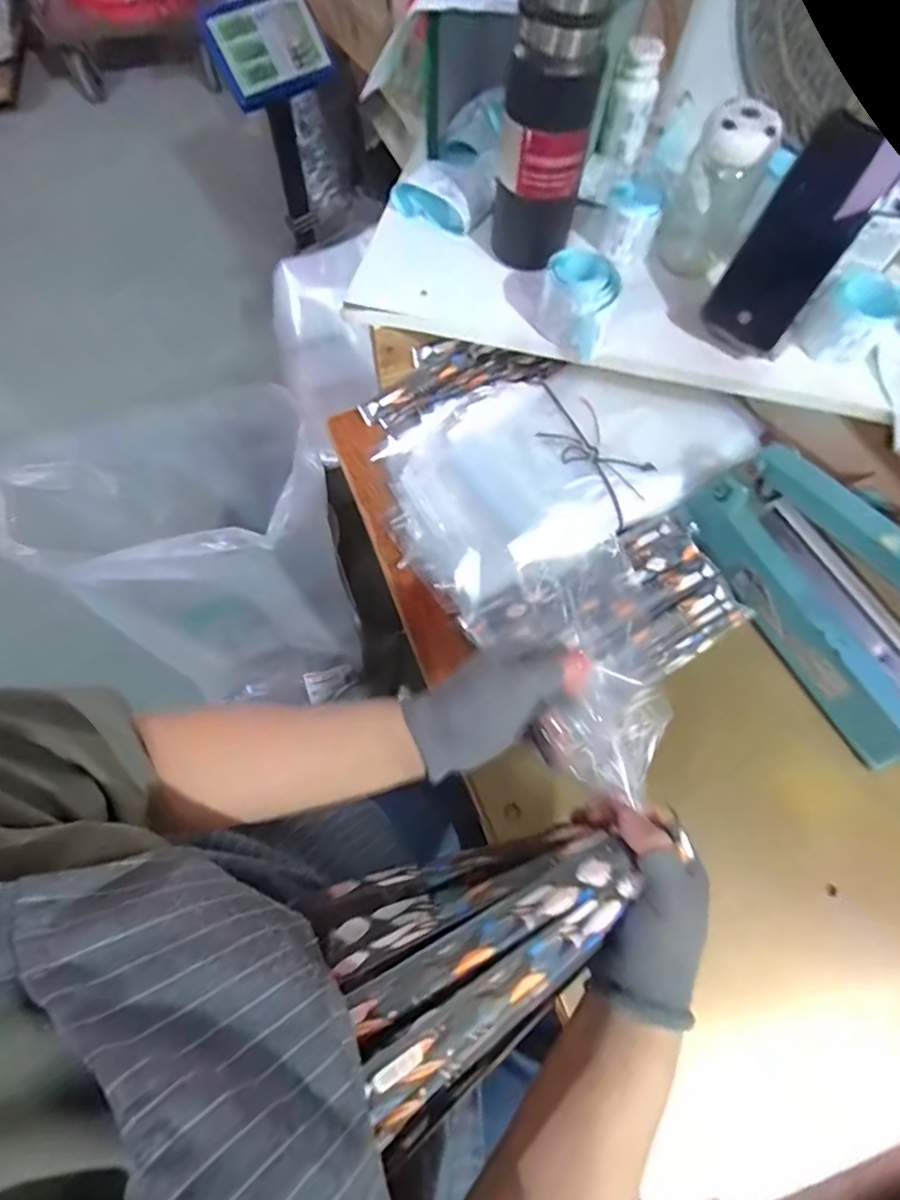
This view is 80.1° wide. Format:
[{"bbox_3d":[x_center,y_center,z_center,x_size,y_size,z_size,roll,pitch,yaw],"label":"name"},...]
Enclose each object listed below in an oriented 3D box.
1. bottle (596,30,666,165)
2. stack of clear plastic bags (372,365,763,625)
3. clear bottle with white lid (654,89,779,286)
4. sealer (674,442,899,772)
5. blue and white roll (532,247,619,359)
[{"bbox_3d":[0.197,-0.539,0.582,0.049,0.093,0.042,16,68,6],"label":"bottle"},{"bbox_3d":[0.123,-0.163,0.590,0.406,0.057,0.233,-26,70,-11],"label":"stack of clear plastic bags"},{"bbox_3d":[0.257,-0.399,0.530,0.077,0.148,0.083,19,68,7],"label":"clear bottle with white lid"},{"bbox_3d":[0.344,-0.013,0.465,0.067,0.173,0.300,-26,70,-11],"label":"sealer"},{"bbox_3d":[0.118,-0.288,0.519,0.073,0.058,0.076,12,67,4],"label":"blue and white roll"}]

